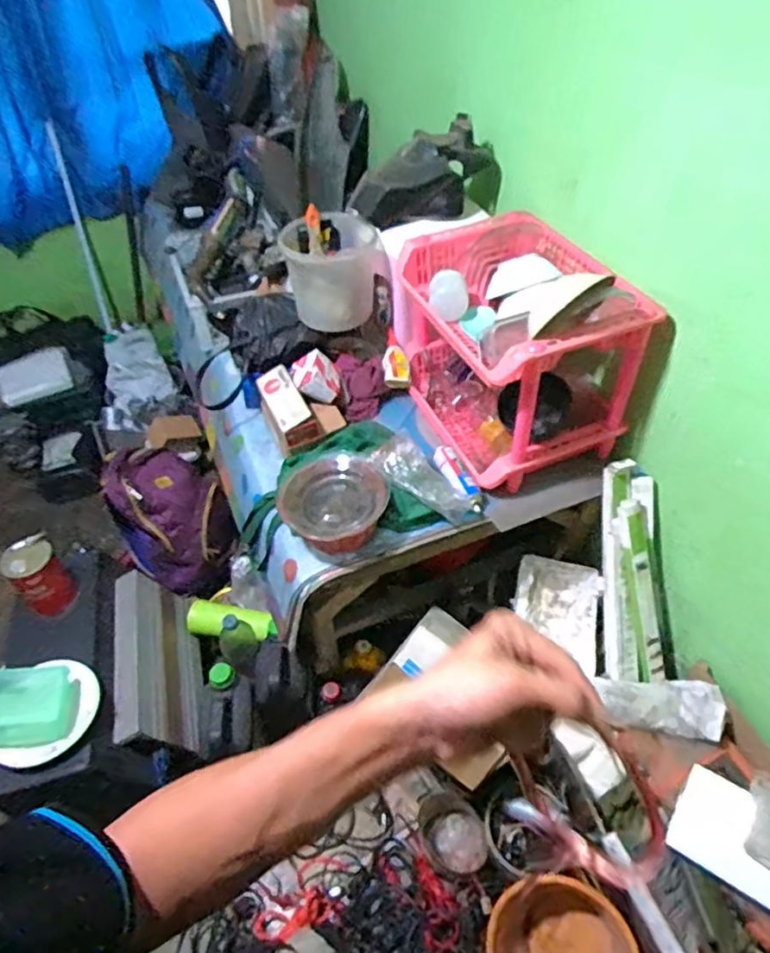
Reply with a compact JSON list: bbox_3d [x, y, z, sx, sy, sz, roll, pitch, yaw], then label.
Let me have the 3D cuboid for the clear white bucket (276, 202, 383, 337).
[{"bbox_3d":[-0.114,-0.466,1.354,0.215,0.190,0.175,-18,48,-12],"label":"clear white bucket"}]

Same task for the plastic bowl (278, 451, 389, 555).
[{"bbox_3d":[-0.102,0.046,1.159,0.205,0.104,0.168,-11,47,-6],"label":"plastic bowl"}]

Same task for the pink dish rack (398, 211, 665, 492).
[{"bbox_3d":[0.267,-0.282,1.252,0.349,0.390,0.460,-17,48,-11],"label":"pink dish rack"}]

